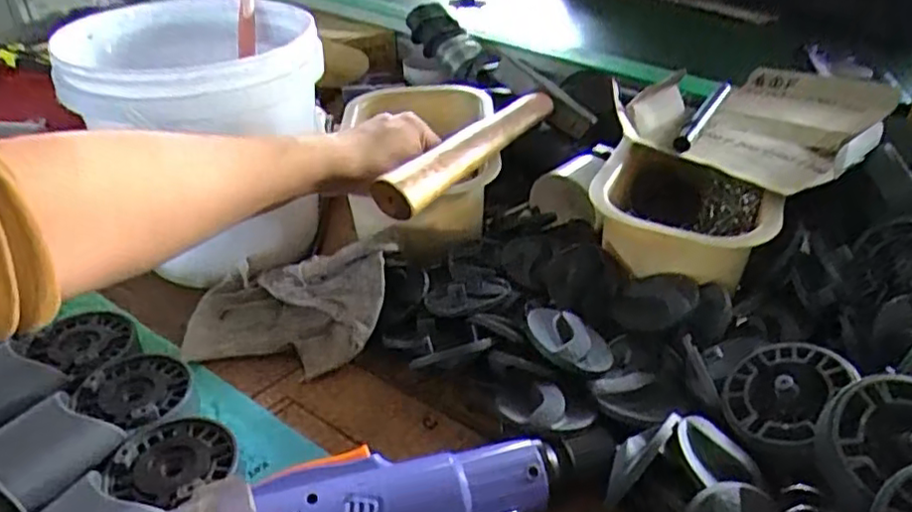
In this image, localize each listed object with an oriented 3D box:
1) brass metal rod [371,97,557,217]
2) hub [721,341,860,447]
[{"bbox_3d":[0.021,-0.087,0.499,0.026,0.025,0.281,14,30,21],"label":"brass metal rod"},{"bbox_3d":[0.169,0.069,0.342,0.062,0.013,0.053,-45,34,-15],"label":"hub"}]

